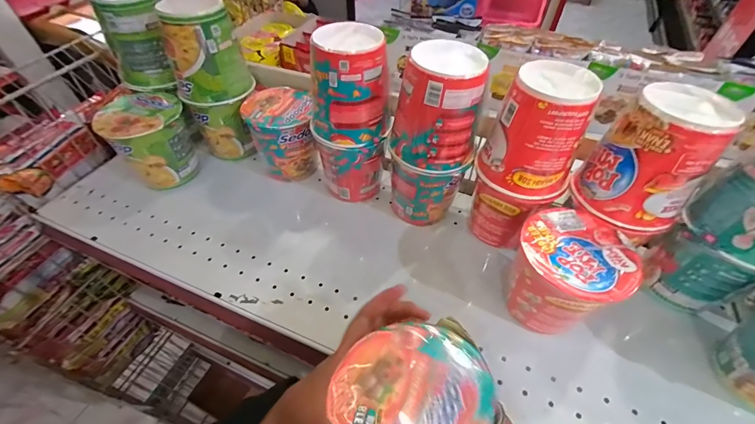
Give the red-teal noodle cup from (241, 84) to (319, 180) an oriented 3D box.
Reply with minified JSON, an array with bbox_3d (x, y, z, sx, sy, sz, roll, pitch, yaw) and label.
[{"bbox_3d":[-0.138,-0.119,0.515,0.089,0.113,0.101,-13,51,-9],"label":"red-teal noodle cup"}]

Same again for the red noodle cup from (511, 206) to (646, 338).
[{"bbox_3d":[0.191,0.068,0.361,0.097,0.107,0.100,-1,50,1],"label":"red noodle cup"}]

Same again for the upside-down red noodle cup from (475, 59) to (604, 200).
[{"bbox_3d":[0.162,-0.082,0.352,0.089,0.108,0.084,-1,54,2],"label":"upside-down red noodle cup"}]

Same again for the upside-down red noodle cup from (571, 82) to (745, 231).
[{"bbox_3d":[0.264,-0.052,0.322,0.091,0.106,0.091,-1,50,1],"label":"upside-down red noodle cup"}]

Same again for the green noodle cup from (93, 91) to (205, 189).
[{"bbox_3d":[-0.319,-0.108,0.495,0.096,0.112,0.104,-27,54,-20],"label":"green noodle cup"}]

